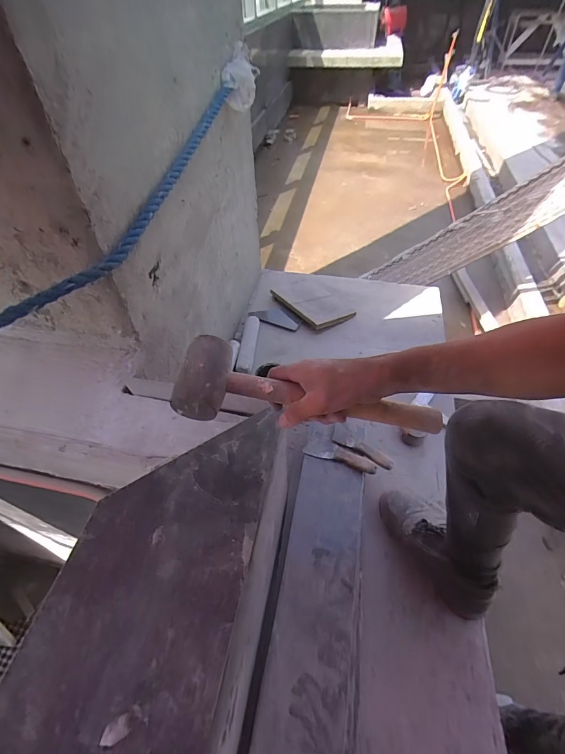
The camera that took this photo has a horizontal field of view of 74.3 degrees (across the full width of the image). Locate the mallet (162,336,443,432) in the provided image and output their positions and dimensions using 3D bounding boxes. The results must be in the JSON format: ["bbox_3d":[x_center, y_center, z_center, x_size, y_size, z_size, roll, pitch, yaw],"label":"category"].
[{"bbox_3d":[0.037,0.024,0.469,0.326,0.057,0.087,10,48,-6],"label":"mallet"}]

